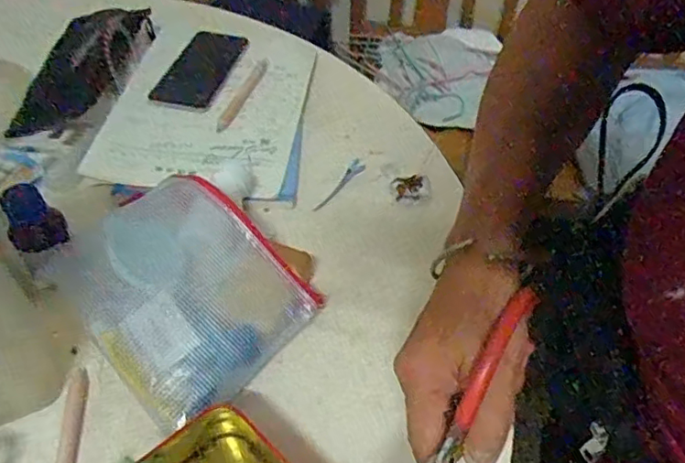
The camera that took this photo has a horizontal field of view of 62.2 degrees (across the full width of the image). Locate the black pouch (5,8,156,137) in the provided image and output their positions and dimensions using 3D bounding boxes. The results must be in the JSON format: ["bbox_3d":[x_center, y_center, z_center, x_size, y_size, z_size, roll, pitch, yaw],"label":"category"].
[{"bbox_3d":[-0.316,-0.215,0.711,0.092,0.047,0.258,14,51,11],"label":"black pouch"}]

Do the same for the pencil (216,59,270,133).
[{"bbox_3d":[-0.123,-0.171,0.702,0.018,0.005,0.148,17,52,9],"label":"pencil"}]

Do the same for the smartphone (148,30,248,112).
[{"bbox_3d":[-0.185,-0.216,0.748,0.084,0.012,0.179,16,52,8],"label":"smartphone"}]

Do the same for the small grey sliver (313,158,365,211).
[{"bbox_3d":[-0.001,-0.047,0.594,0.016,0.007,0.083,27,54,16],"label":"small grey sliver"}]

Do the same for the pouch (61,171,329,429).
[{"bbox_3d":[-0.141,0.043,0.482,0.201,0.062,0.160,37,57,22],"label":"pouch"}]

